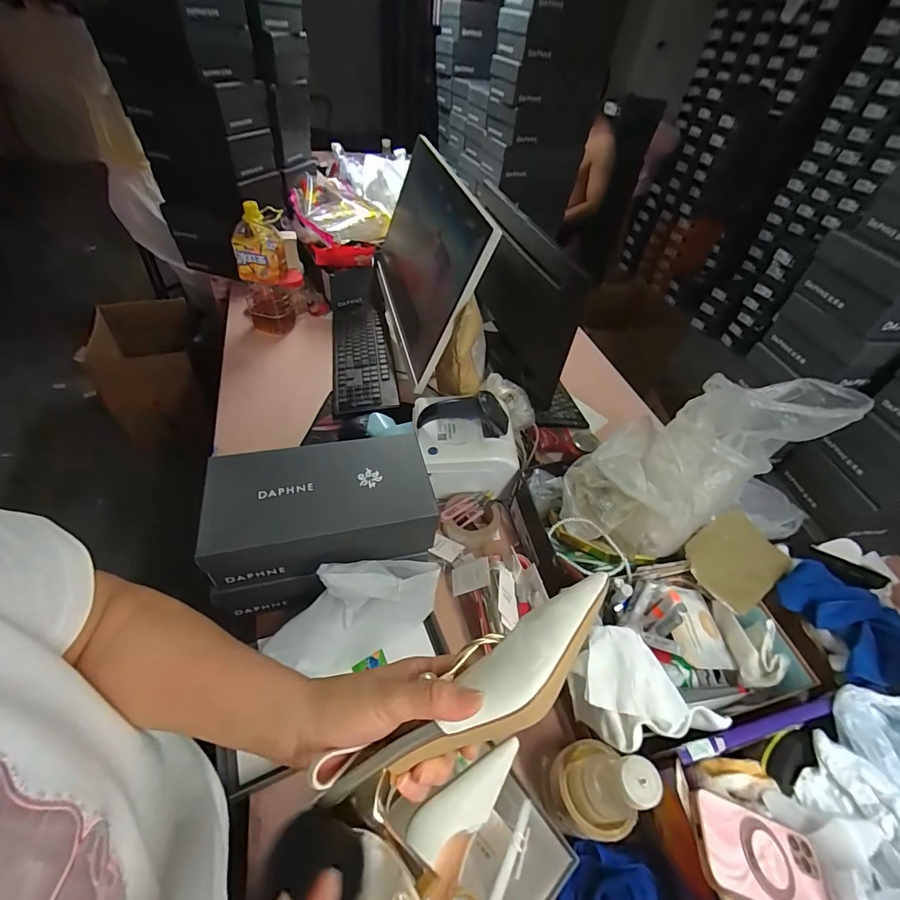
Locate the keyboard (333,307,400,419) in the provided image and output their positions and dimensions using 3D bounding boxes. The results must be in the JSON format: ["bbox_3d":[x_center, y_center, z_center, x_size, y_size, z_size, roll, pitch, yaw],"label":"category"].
[{"bbox_3d":[-0.225,-0.245,1.076,0.145,0.042,0.453,-4,48,-11],"label":"keyboard"}]

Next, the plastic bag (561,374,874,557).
[{"bbox_3d":[0.357,0.012,0.618,0.410,0.193,0.179,-29,47,18],"label":"plastic bag"}]

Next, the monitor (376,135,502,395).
[{"bbox_3d":[-0.064,-0.481,0.958,0.065,0.331,0.660,5,46,-24],"label":"monitor"}]

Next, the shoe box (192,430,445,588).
[{"bbox_3d":[-0.178,0.080,0.605,0.297,0.093,0.168,-5,48,-12],"label":"shoe box"}]

